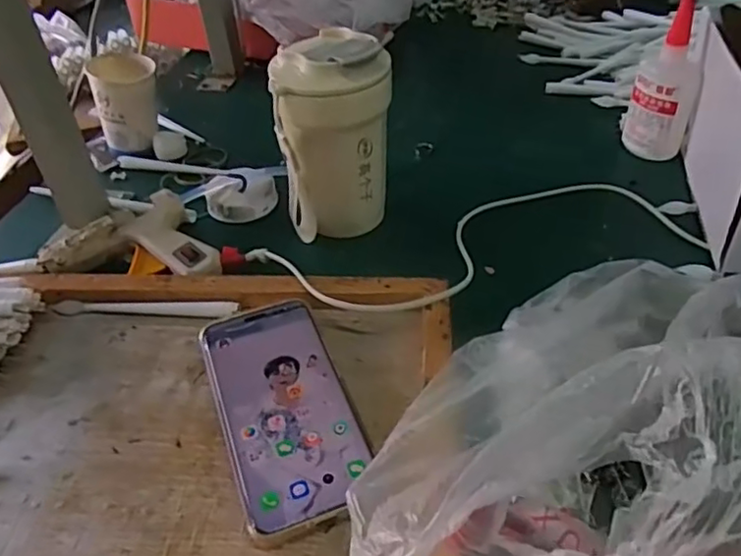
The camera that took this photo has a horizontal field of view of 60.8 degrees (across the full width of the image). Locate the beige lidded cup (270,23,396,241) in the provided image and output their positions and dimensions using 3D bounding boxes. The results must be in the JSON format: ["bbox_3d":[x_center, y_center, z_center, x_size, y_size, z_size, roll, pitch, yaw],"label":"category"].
[{"bbox_3d":[-0.026,-0.111,0.505,0.087,0.153,0.075,-2,42,4],"label":"beige lidded cup"}]

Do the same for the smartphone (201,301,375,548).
[{"bbox_3d":[-0.054,0.077,0.393,0.075,0.005,0.163,-17,45,-13],"label":"smartphone"}]

